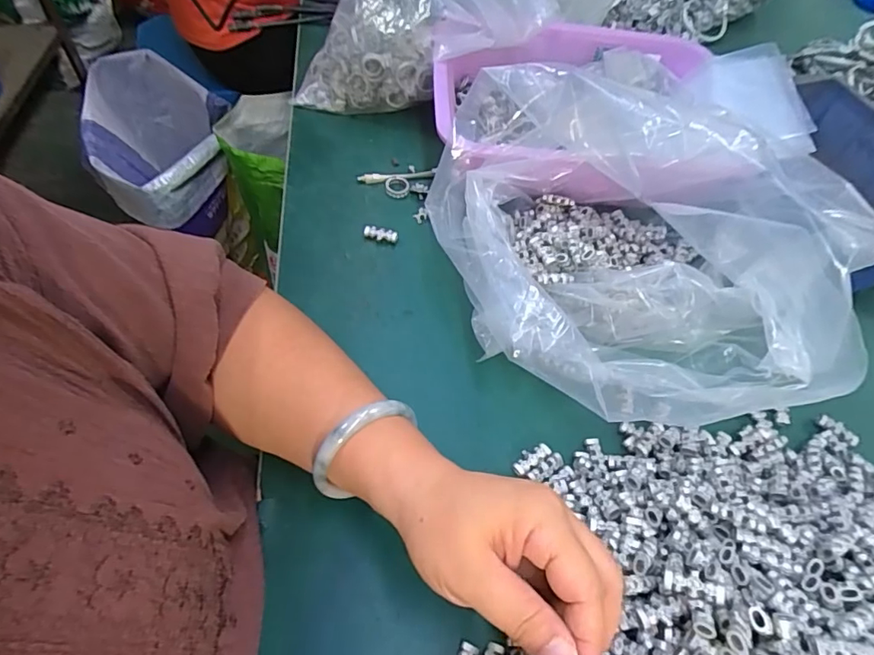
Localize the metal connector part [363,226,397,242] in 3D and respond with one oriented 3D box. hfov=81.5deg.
[{"bbox_3d":[-0.052,-0.084,0.462,0.032,0.010,0.009,16,58,4],"label":"metal connector part"}]

